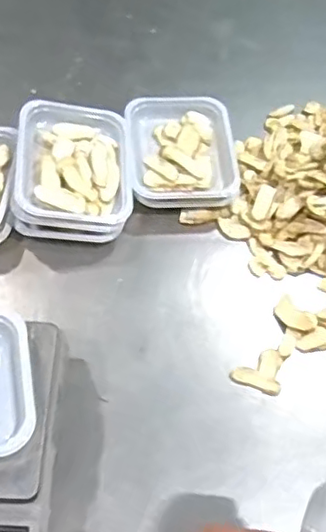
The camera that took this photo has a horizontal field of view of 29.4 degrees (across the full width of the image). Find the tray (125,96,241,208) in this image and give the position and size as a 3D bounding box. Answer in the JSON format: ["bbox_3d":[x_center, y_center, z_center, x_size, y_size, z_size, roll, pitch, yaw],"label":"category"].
[{"bbox_3d":[0.021,-0.125,0.707,0.119,0.051,0.145,-5,61,-8],"label":"tray"}]

